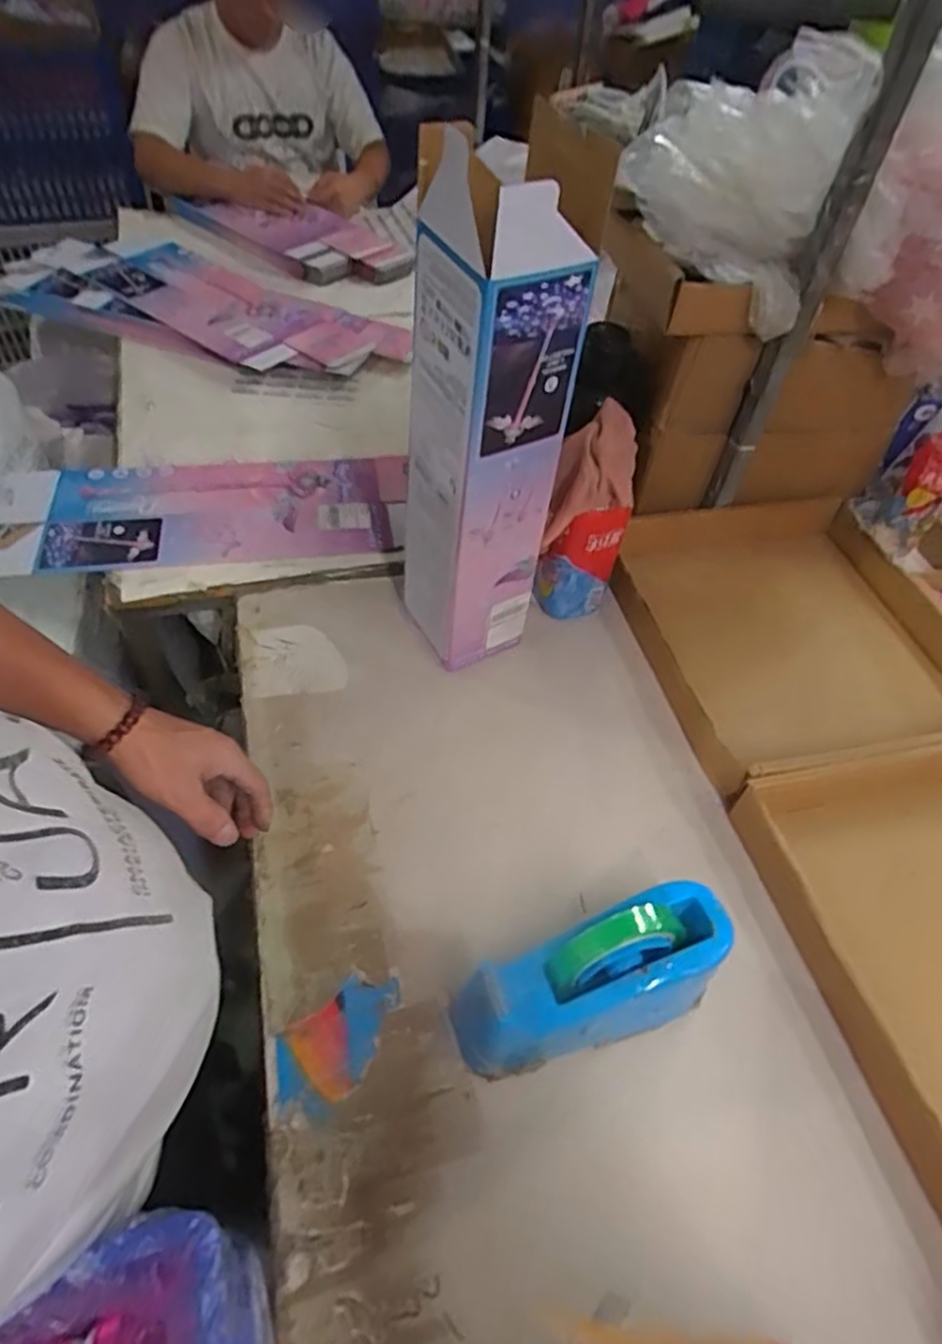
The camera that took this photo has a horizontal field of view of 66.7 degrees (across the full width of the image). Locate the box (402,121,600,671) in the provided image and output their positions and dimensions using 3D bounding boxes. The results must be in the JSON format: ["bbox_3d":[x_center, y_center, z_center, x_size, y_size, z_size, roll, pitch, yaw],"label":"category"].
[{"bbox_3d":[0.004,-0.184,0.652,0.106,0.450,0.123,-25,57,-24],"label":"box"}]

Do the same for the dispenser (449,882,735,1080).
[{"bbox_3d":[0.088,0.226,0.522,0.201,0.116,0.078,-15,53,-17],"label":"dispenser"}]

